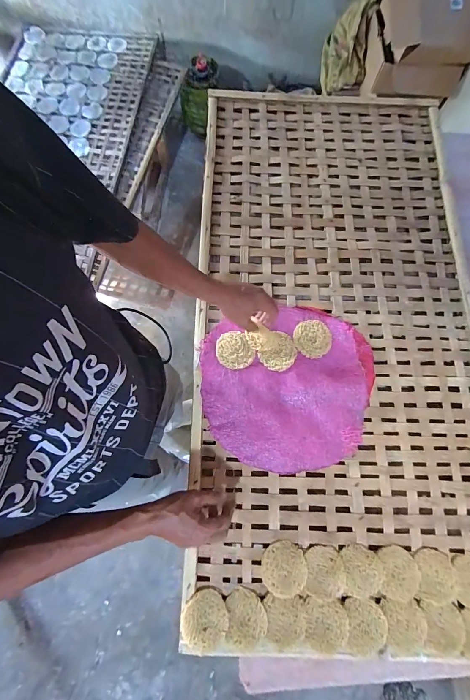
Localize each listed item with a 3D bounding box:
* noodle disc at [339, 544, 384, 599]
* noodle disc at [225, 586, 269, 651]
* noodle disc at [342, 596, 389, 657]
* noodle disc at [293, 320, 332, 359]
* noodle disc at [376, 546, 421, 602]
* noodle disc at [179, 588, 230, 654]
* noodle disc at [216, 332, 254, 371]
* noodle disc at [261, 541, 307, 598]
[{"bbox_3d":[0.226,0.393,0.538,0.069,0.009,0.078,-3,75,0],"label":"noodle disc"},{"bbox_3d":[0.020,0.456,0.514,0.069,0.013,0.077,-1,75,0],"label":"noodle disc"},{"bbox_3d":[0.221,0.468,0.510,0.069,0.011,0.077,4,75,1],"label":"noodle disc"},{"bbox_3d":[0.165,-0.024,0.645,0.079,0.004,0.078,0,77,-1],"label":"noodle disc"},{"bbox_3d":[0.293,0.397,0.539,0.068,0.007,0.079,0,75,0],"label":"noodle disc"},{"bbox_3d":[-0.050,0.451,0.506,0.075,0.018,0.077,0,75,0],"label":"noodle disc"},{"bbox_3d":[-0.003,0.001,0.637,0.071,0.006,0.081,-30,77,-7],"label":"noodle disc"},{"bbox_3d":[0.087,0.387,0.536,0.078,0.011,0.080,0,75,0],"label":"noodle disc"}]

